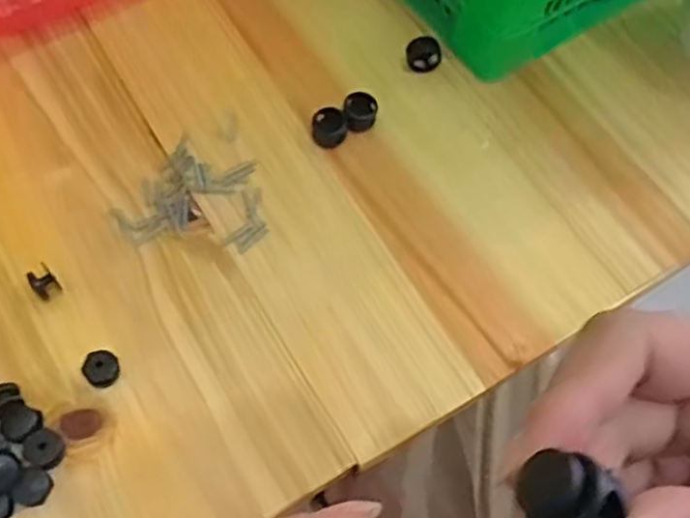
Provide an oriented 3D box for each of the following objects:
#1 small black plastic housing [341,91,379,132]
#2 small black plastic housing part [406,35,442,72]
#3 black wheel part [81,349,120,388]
[{"bbox_3d":[0.007,-0.070,0.361,0.016,0.009,0.017,2,62,-4],"label":"small black plastic housing"},{"bbox_3d":[0.040,-0.103,0.377,0.018,0.010,0.014,4,62,-2],"label":"small black plastic housing part"},{"bbox_3d":[-0.095,0.043,0.294,0.014,0.009,0.013,2,62,-4],"label":"black wheel part"}]

